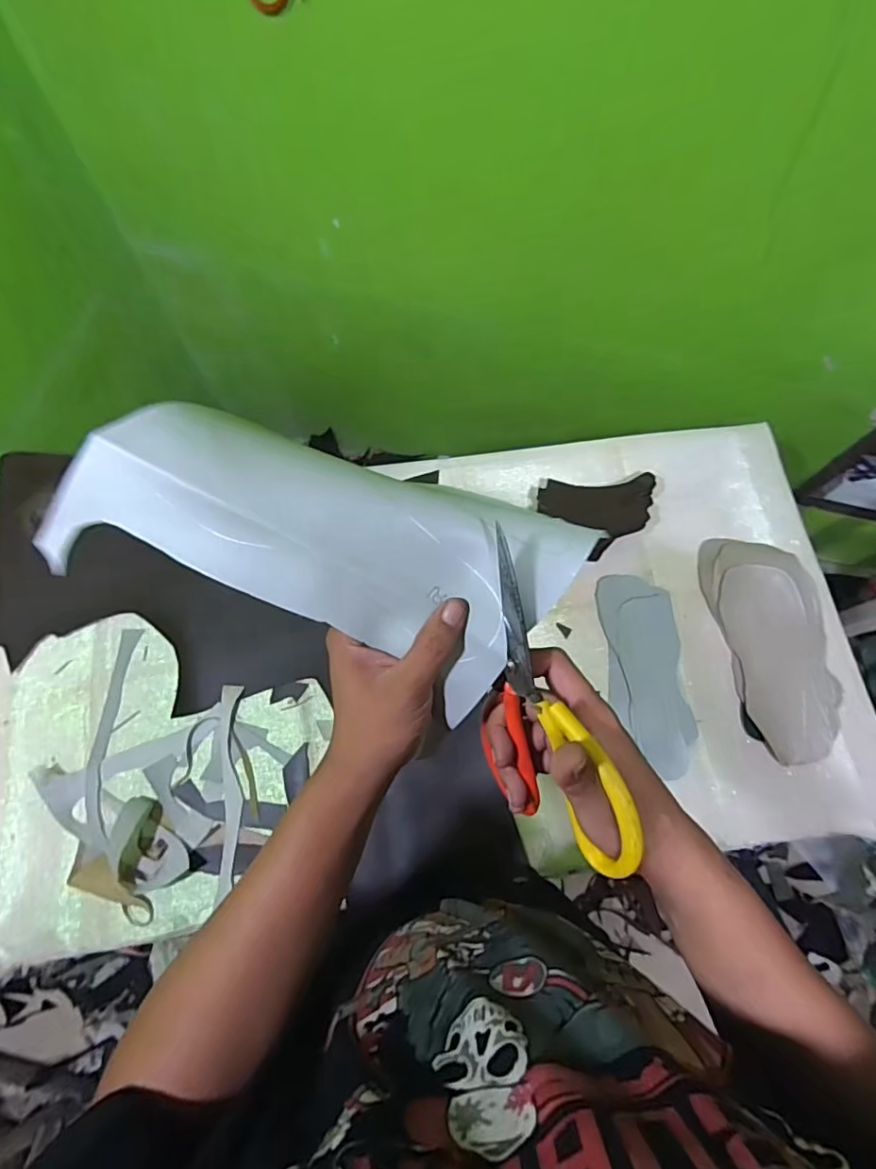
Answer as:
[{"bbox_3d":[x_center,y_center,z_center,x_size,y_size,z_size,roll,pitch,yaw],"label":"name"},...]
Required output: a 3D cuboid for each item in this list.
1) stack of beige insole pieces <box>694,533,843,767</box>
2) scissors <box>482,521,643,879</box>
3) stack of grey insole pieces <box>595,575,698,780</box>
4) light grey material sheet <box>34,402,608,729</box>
[{"bbox_3d":[0.475,0.079,0.774,0.140,0.039,0.324,-7,72,-4],"label":"stack of beige insole pieces"},{"bbox_3d":[0.053,0.081,0.331,0.049,0.107,0.190,-21,73,-8],"label":"scissors"},{"bbox_3d":[0.292,0.118,0.766,0.103,0.012,0.273,-4,72,-3],"label":"stack of grey insole pieces"},{"bbox_3d":[-0.071,-0.019,0.333,0.308,0.055,0.113,15,72,-4],"label":"light grey material sheet"}]

